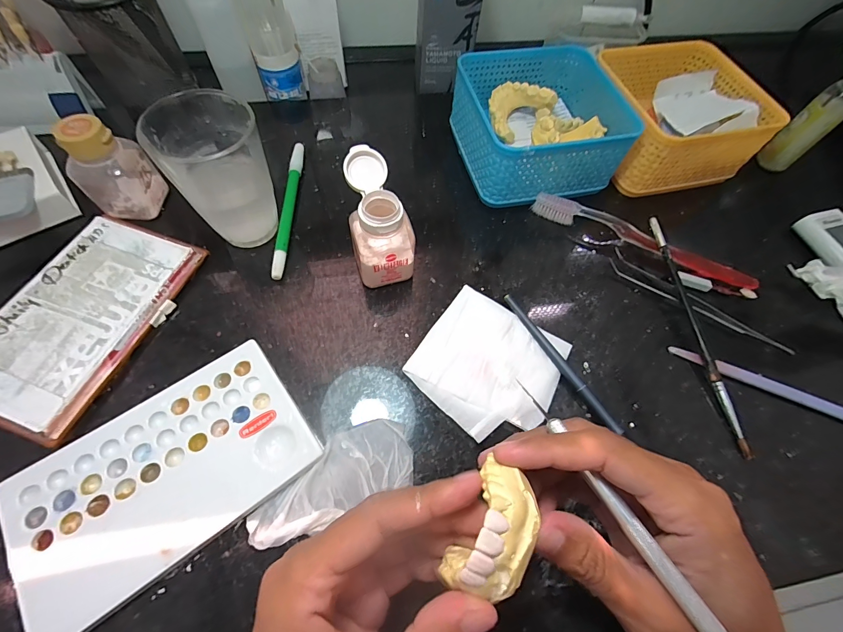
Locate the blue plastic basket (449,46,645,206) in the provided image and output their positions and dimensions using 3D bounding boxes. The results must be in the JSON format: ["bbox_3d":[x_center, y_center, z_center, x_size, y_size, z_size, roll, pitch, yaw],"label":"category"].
[{"bbox_3d":[0.104,-0.176,0.337,0.129,0.063,0.132,-10,65,-9],"label":"blue plastic basket"}]

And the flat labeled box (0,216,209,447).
[{"bbox_3d":[-0.233,-0.002,0.251,0.090,0.015,0.152,20,64,6],"label":"flat labeled box"}]

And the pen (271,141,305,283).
[{"bbox_3d":[-0.112,-0.094,0.312,0.009,0.009,0.144,0,64,-4],"label":"pen"}]

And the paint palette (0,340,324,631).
[{"bbox_3d":[-0.146,0.090,0.214,0.152,0.013,0.094,-34,71,-18],"label":"paint palette"}]

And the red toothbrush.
[{"bbox_3d":[0.184,-0.064,0.311,0.184,0.017,0.015,24,65,8],"label":"red toothbrush"}]

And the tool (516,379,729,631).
[{"bbox_3d":[0.084,0.083,0.151,0.005,0.004,0.135,-25,58,-15],"label":"tool"}]

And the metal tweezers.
[{"bbox_3d":[0.217,-0.012,0.289,0.141,0.007,0.021,34,67,13],"label":"metal tweezers"}]

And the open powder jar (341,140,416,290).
[{"bbox_3d":[-0.031,-0.068,0.267,0.043,0.075,0.065,-13,65,-10],"label":"open powder jar"}]

